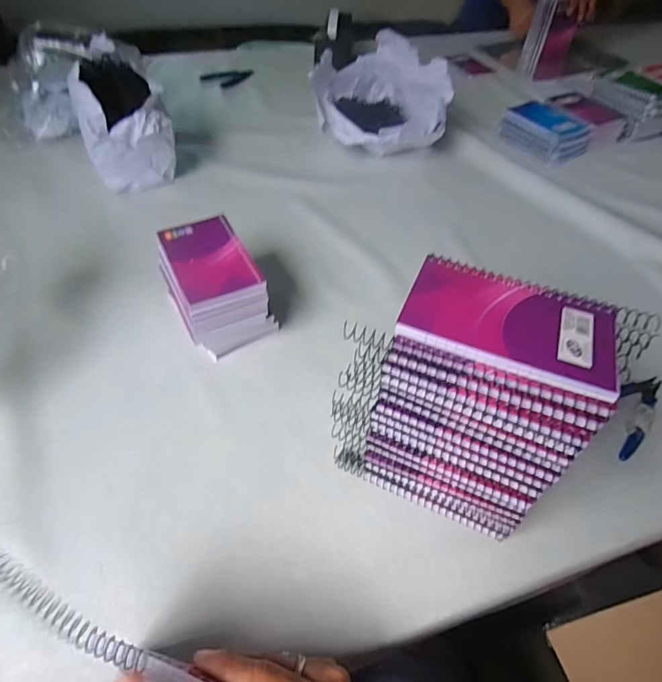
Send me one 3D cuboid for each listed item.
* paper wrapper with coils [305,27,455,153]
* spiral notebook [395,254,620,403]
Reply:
[{"bbox_3d":[0.077,-0.436,0.816,0.216,0.127,0.218,-3,51,-6],"label":"paper wrapper with coils"},{"bbox_3d":[0.115,-0.015,0.296,0.128,0.005,0.080,20,51,13],"label":"spiral notebook"}]

